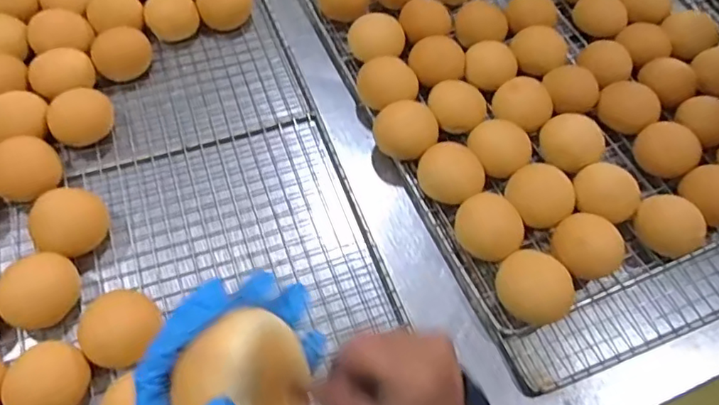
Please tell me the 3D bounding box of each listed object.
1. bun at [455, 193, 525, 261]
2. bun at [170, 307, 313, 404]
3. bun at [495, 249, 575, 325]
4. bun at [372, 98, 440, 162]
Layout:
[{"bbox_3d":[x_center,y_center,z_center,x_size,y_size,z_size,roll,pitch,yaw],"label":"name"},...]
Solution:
[{"bbox_3d":[0.146,0.027,0.634,0.065,0.047,0.066,1,59,-2],"label":"bun"},{"bbox_3d":[-0.047,0.084,0.240,0.054,0.056,0.069,-22,63,-16],"label":"bun"},{"bbox_3d":[0.190,0.092,0.607,0.081,0.052,0.083,1,59,-2],"label":"bun"},{"bbox_3d":[0.058,-0.090,0.703,0.080,0.055,0.077,1,59,-2],"label":"bun"}]

